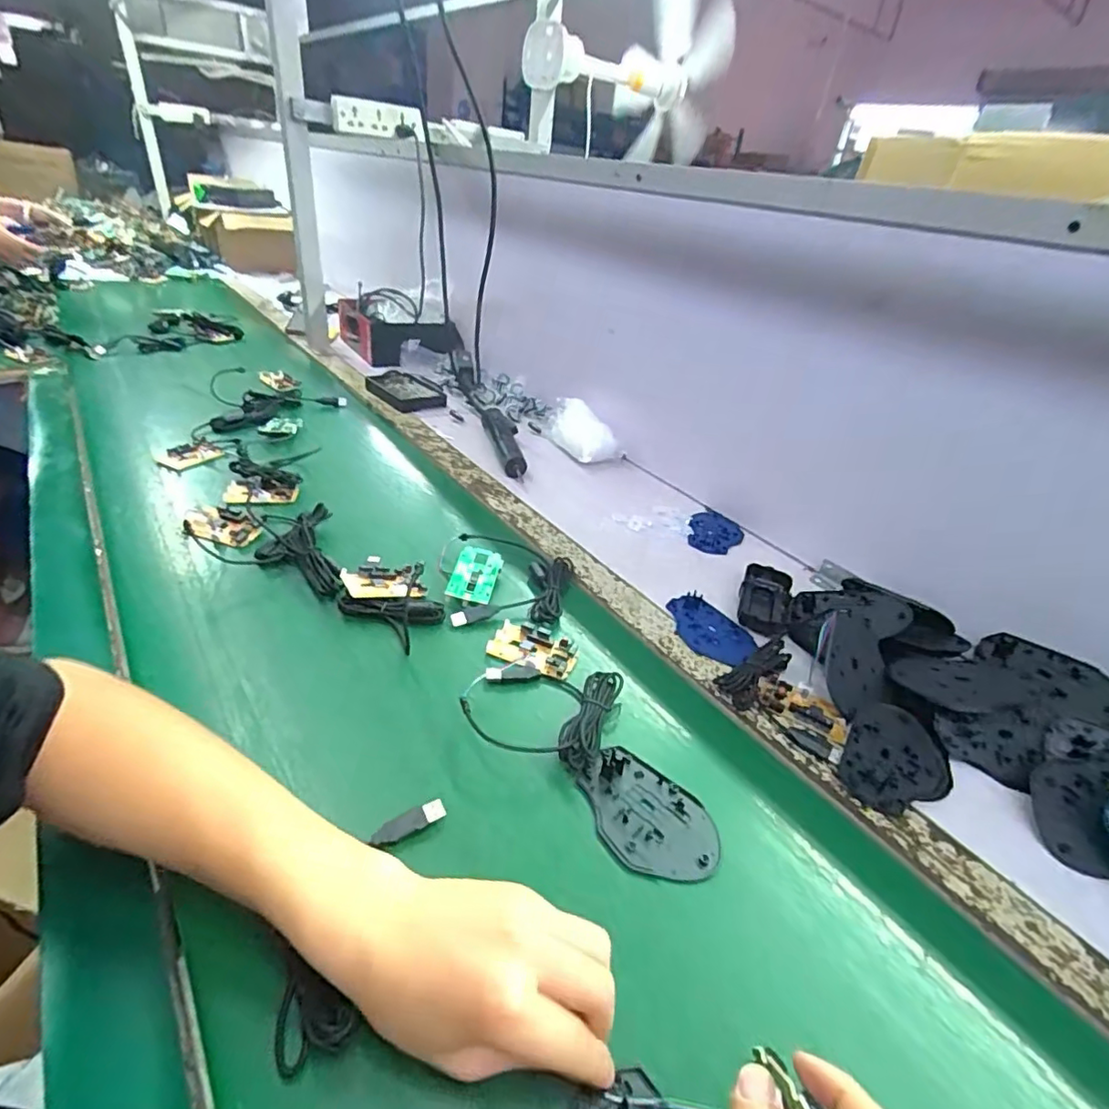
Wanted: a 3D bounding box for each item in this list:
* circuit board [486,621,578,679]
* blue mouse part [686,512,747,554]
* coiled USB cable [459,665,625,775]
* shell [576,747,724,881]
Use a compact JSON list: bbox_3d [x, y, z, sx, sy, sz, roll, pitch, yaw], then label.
[{"bbox_3d":[-0.019,0.087,0.528,0.078,0.010,0.050,18,34,15],"label":"circuit board"},{"bbox_3d":[0.216,-0.030,0.773,0.069,0.012,0.098,20,34,19],"label":"blue mouse part"},{"bbox_3d":[-0.008,0.124,0.460,0.126,0.022,0.096,7,32,-2],"label":"coiled USB cable"},{"bbox_3d":[0.064,0.181,0.404,0.103,0.008,0.074,31,39,32],"label":"shell"}]

